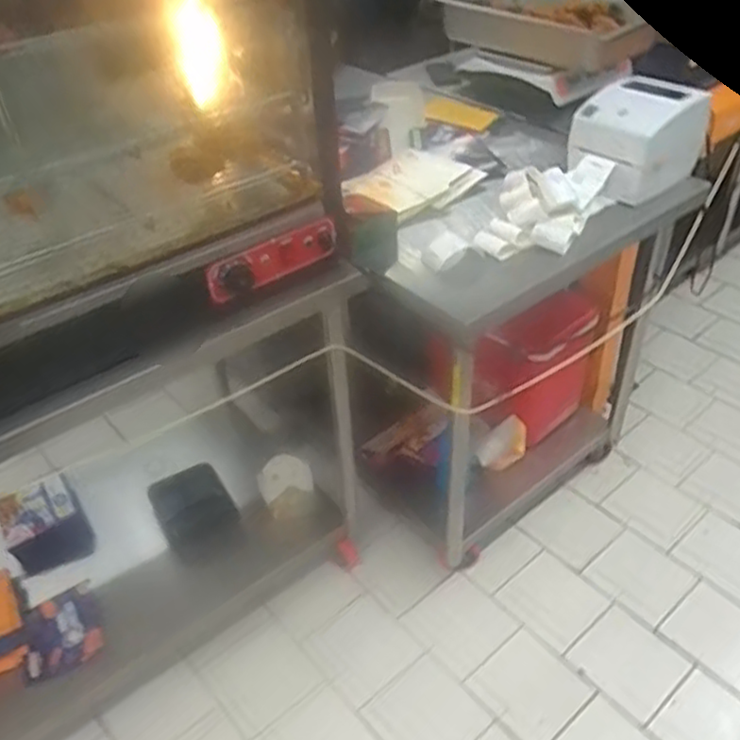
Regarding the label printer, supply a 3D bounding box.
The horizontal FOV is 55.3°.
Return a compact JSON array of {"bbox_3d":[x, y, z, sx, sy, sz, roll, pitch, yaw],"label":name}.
[{"bbox_3d":[0.523,-0.455,1.375,0.213,0.154,0.169,-26,44,-25],"label":"label printer"}]

